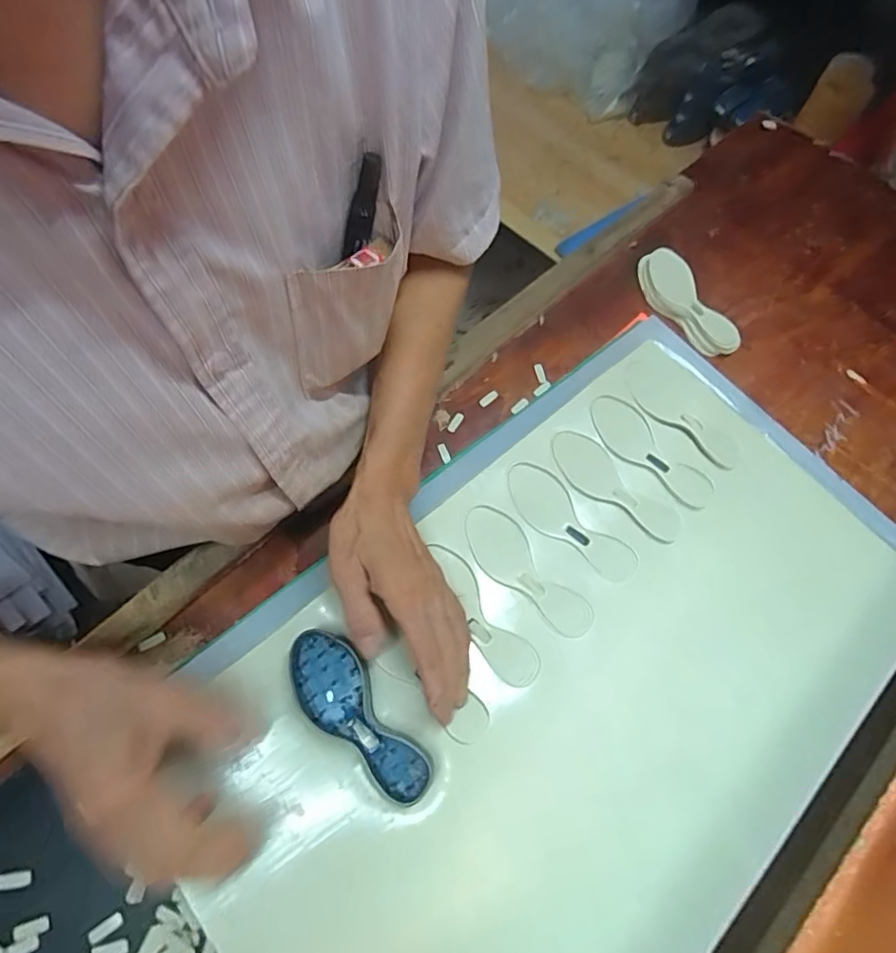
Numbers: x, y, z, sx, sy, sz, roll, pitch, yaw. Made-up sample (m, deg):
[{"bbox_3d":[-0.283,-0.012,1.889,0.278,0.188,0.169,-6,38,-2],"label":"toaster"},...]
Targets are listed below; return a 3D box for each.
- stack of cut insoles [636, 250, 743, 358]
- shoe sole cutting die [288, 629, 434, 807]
[{"bbox_3d":[0.263,-0.194,0.605,0.053,0.020,0.143,-26,71,-11],"label":"stack of cut insoles"},{"bbox_3d":[-0.067,0.172,0.390,0.049,0.016,0.134,-36,73,-14],"label":"shoe sole cutting die"}]

